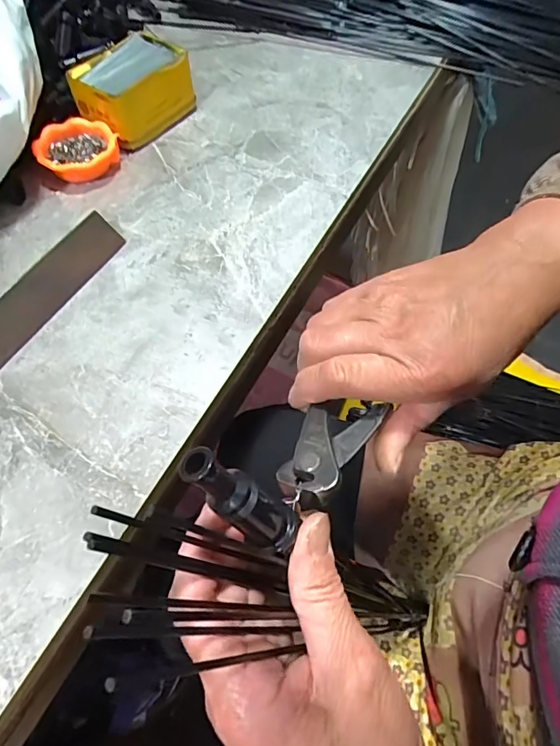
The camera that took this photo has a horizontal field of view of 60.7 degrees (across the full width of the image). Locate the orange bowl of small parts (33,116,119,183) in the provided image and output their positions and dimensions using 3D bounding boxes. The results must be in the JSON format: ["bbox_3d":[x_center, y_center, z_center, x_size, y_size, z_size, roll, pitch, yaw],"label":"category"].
[{"bbox_3d":[-0.203,-0.225,0.485,0.077,0.026,0.071,0,59,0],"label":"orange bowl of small parts"}]

